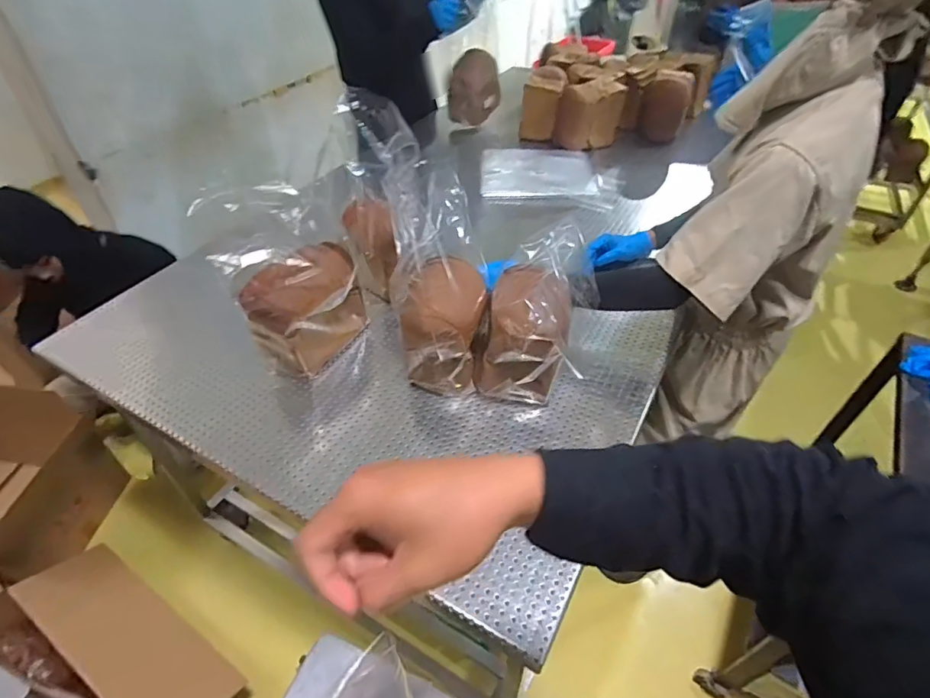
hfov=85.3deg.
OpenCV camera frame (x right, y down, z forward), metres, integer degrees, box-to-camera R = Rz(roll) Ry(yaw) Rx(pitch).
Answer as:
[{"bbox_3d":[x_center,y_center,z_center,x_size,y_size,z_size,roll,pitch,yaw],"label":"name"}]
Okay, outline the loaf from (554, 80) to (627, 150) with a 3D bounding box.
[{"bbox_3d":[0.385,-0.734,1.584,0.199,0.160,0.132,10,45,11],"label":"loaf"}]

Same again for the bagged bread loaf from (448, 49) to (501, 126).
[{"bbox_3d":[0.030,-0.866,1.674,0.171,0.196,0.110,-1,44,0],"label":"bagged bread loaf"}]

